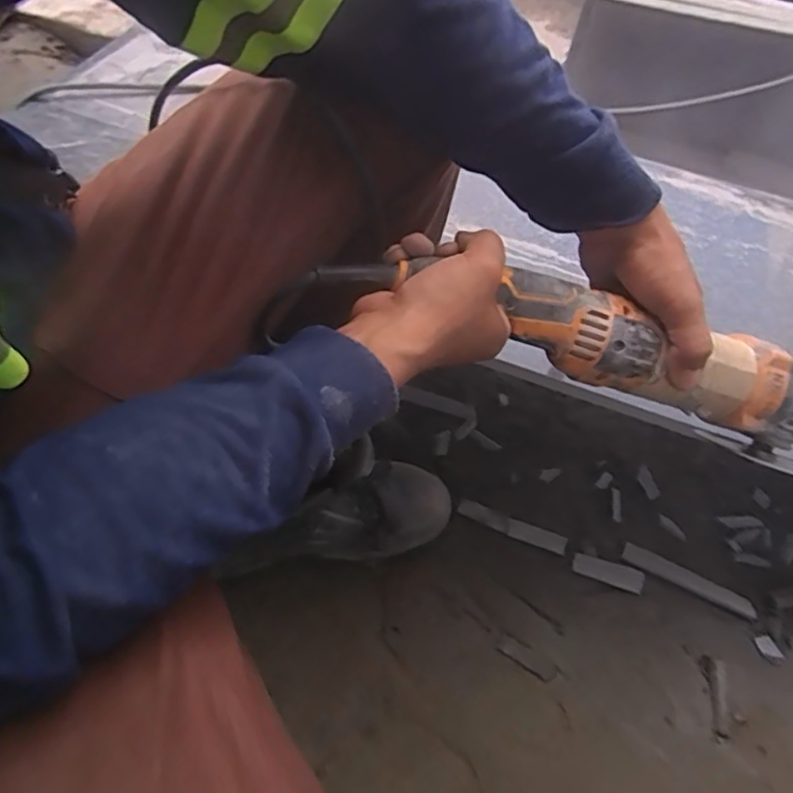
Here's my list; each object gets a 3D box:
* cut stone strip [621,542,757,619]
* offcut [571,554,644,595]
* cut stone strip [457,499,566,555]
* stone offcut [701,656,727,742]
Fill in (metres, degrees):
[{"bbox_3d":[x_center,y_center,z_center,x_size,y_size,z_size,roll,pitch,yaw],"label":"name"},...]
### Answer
[{"bbox_3d":[0.326,0.204,0.658,0.147,0.007,0.022,23,60,13],"label":"cut stone strip"},{"bbox_3d":[0.235,0.195,0.656,0.079,0.008,0.024,17,58,9],"label":"offcut"},{"bbox_3d":[0.134,0.149,0.685,0.126,0.010,0.019,23,60,13],"label":"cut stone strip"},{"bbox_3d":[0.324,0.306,0.597,0.020,0.005,0.075,7,57,3],"label":"stone offcut"}]

